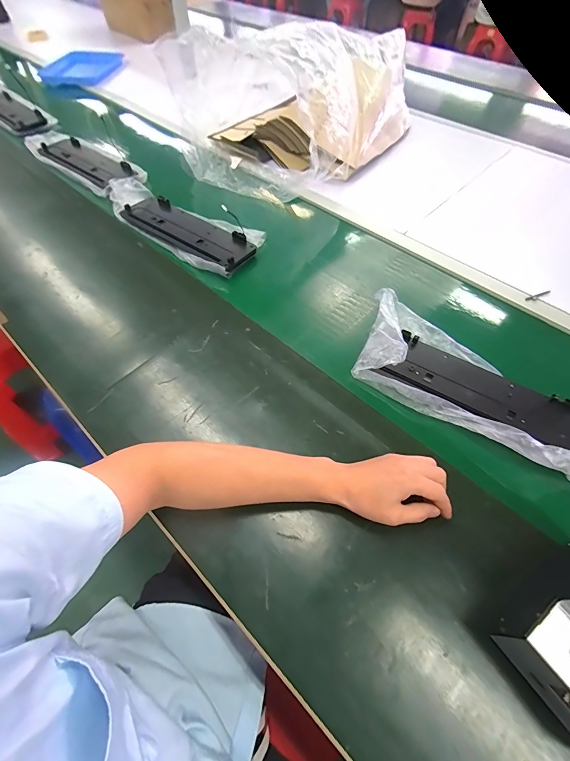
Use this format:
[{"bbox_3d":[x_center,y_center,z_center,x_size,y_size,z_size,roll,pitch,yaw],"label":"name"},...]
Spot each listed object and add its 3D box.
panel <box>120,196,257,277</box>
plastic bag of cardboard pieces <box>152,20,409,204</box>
[{"bbox_3d":[-0.235,-0.355,0.794,0.361,0.018,0.106,30,62,18],"label":"panel"},{"bbox_3d":[0.028,-0.827,0.965,0.552,0.248,0.664,38,64,21],"label":"plastic bag of cardboard pieces"}]

